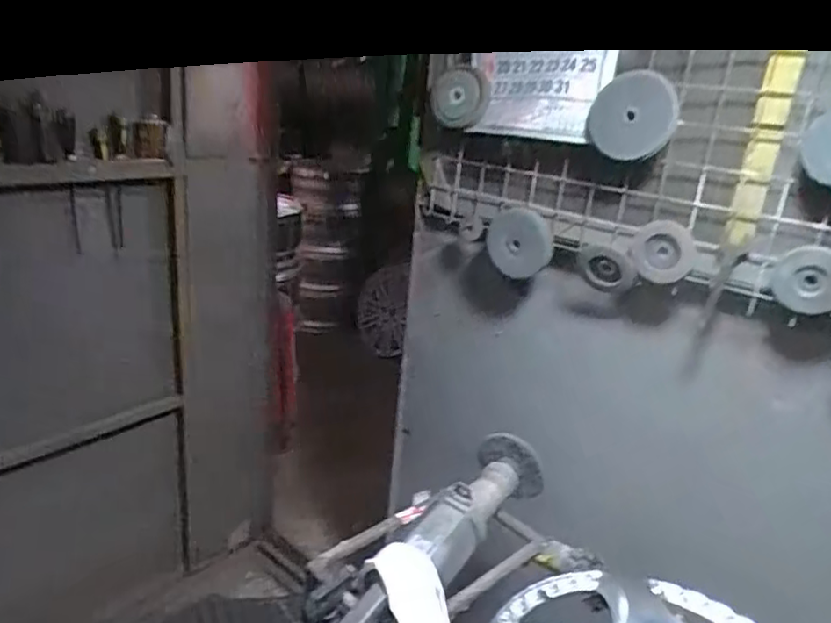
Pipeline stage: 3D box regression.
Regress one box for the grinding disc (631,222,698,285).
[{"bbox_3d":[0.392,-0.094,0.999,0.099,0.095,0.016,22,25,38],"label":"grinding disc"}]

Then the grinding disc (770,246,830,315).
[{"bbox_3d":[0.543,-0.042,0.862,0.092,0.087,0.012,20,24,36],"label":"grinding disc"}]

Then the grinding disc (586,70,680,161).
[{"bbox_3d":[0.336,-0.305,0.982,0.136,0.128,0.030,7,9,34],"label":"grinding disc"}]

